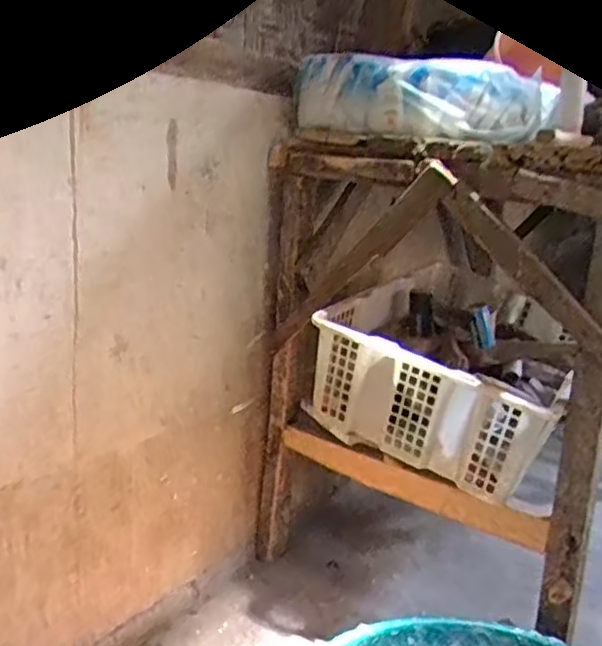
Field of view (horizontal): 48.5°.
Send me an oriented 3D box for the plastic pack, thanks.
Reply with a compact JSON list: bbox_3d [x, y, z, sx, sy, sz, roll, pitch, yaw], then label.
[{"bbox_3d":[0.149,-0.306,0.904,0.362,0.096,0.075,17,19,39],"label":"plastic pack"}]

